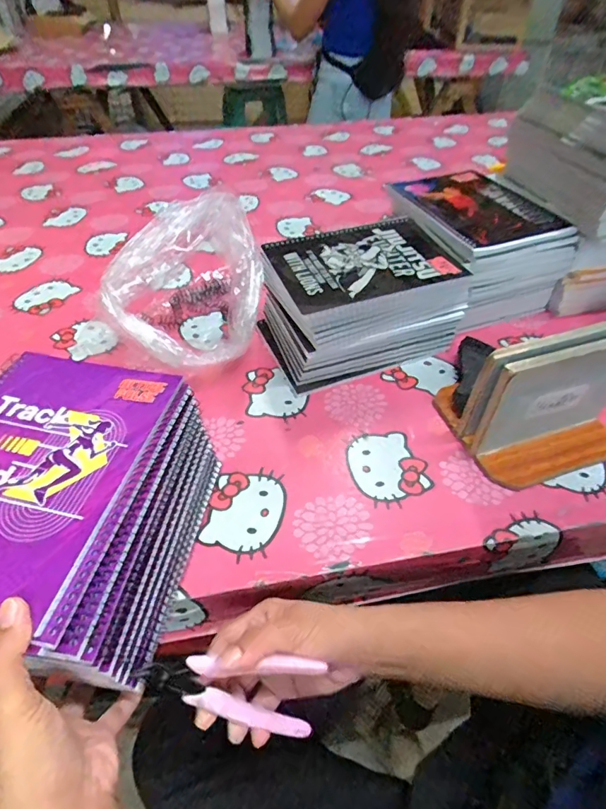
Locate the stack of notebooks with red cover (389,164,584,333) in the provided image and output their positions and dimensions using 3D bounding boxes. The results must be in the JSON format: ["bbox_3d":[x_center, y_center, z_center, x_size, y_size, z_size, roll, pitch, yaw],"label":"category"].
[{"bbox_3d":[0.220,-0.209,0.614,0.157,0.123,0.202,-15,48,-15],"label":"stack of notebooks with red cover"}]

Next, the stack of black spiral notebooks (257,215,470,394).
[{"bbox_3d":[0.066,-0.125,0.547,0.213,0.109,0.152,-18,48,-17],"label":"stack of black spiral notebooks"}]

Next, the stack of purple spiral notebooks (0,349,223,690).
[{"bbox_3d":[-0.177,0.073,0.341,0.174,0.095,0.214,8,46,7],"label":"stack of purple spiral notebooks"}]

